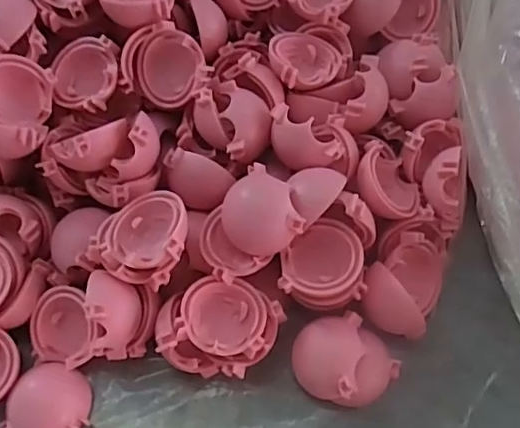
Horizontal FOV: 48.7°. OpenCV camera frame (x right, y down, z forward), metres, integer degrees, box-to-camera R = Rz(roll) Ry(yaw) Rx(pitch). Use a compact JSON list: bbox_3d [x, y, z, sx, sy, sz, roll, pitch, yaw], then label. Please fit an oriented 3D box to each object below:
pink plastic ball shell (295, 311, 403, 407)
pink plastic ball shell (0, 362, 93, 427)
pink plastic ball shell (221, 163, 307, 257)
[{"bbox_3d":[0.030,0.053,0.206,0.035,0.021,0.031,27,62,17],"label":"pink plastic ball shell"},{"bbox_3d":[-0.075,0.069,0.207,0.026,0.010,0.027,13,59,9],"label":"pink plastic ball shell"},{"bbox_3d":[-0.001,0.000,0.206,0.024,0.018,0.027,-23,60,-13],"label":"pink plastic ball shell"}]

